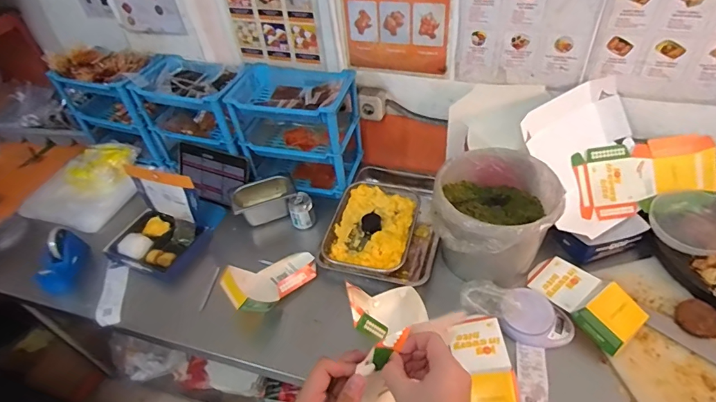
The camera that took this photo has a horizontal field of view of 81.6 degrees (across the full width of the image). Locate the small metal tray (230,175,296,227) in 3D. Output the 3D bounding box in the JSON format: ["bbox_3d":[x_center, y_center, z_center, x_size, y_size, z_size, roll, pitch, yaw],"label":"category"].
[{"bbox_3d":[-0.264,-0.001,1.178,0.172,0.085,0.123,-12,44,-5],"label":"small metal tray"}]

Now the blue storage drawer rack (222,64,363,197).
[{"bbox_3d":[-0.171,-0.197,1.208,0.328,0.323,0.231,5,45,12],"label":"blue storage drawer rack"}]

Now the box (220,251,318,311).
[{"bbox_3d":[-0.211,0.166,0.989,0.216,0.087,0.131,-31,49,-23],"label":"box"}]

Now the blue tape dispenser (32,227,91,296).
[{"bbox_3d":[-0.772,0.152,1.079,0.084,0.076,0.155,-7,44,0],"label":"blue tape dispenser"}]

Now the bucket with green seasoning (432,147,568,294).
[{"bbox_3d":[0.311,0.054,0.971,0.249,0.239,0.263,-4,44,3],"label":"bucket with green seasoning"}]

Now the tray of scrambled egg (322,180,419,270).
[{"bbox_3d":[0.045,0.055,1.098,0.209,0.041,0.299,10,47,17],"label":"tray of scrambled egg"}]

